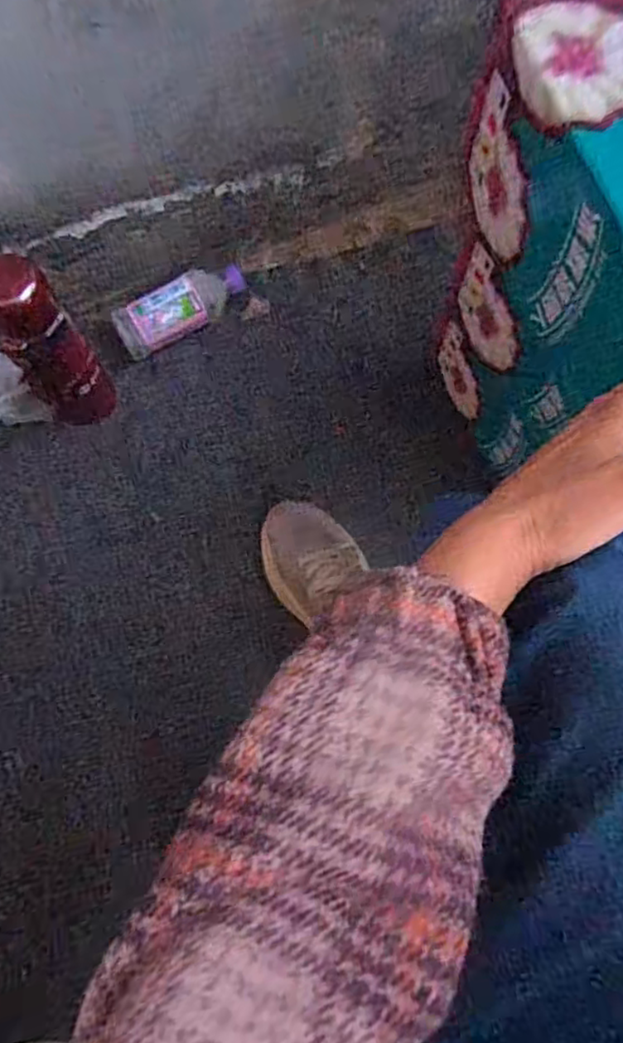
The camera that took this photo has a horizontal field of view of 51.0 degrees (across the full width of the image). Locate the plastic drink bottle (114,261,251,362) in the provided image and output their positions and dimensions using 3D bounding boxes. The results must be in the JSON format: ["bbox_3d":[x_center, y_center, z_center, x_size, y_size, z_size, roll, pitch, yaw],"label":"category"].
[{"bbox_3d":[-0.153,-0.250,0.771,0.168,0.054,0.048,-25,73,-11],"label":"plastic drink bottle"}]

